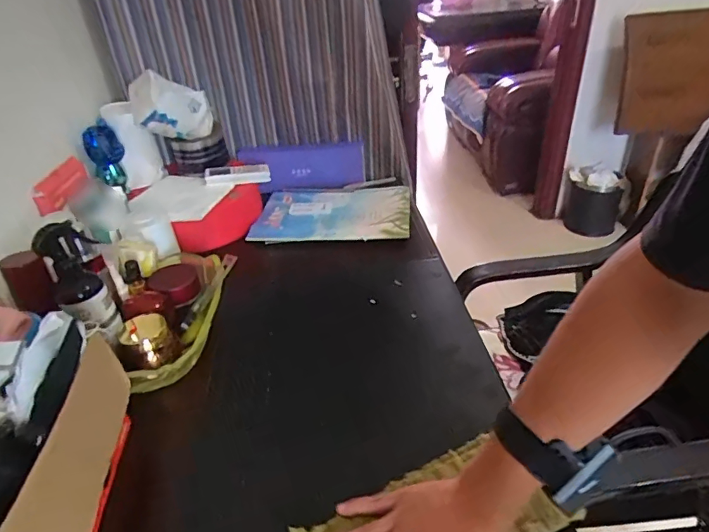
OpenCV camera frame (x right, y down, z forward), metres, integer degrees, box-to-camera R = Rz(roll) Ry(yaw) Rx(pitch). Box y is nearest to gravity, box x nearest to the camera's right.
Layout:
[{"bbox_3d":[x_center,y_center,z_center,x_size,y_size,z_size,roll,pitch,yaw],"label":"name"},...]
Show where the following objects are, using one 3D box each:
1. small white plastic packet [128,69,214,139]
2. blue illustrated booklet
[{"bbox_3d":[-0.338,-0.293,0.880,0.134,0.111,0.082,-13,35,-13],"label":"small white plastic packet"},{"bbox_3d":[-0.041,-0.110,0.942,0.293,0.016,0.215,-2,33,3],"label":"blue illustrated booklet"}]

